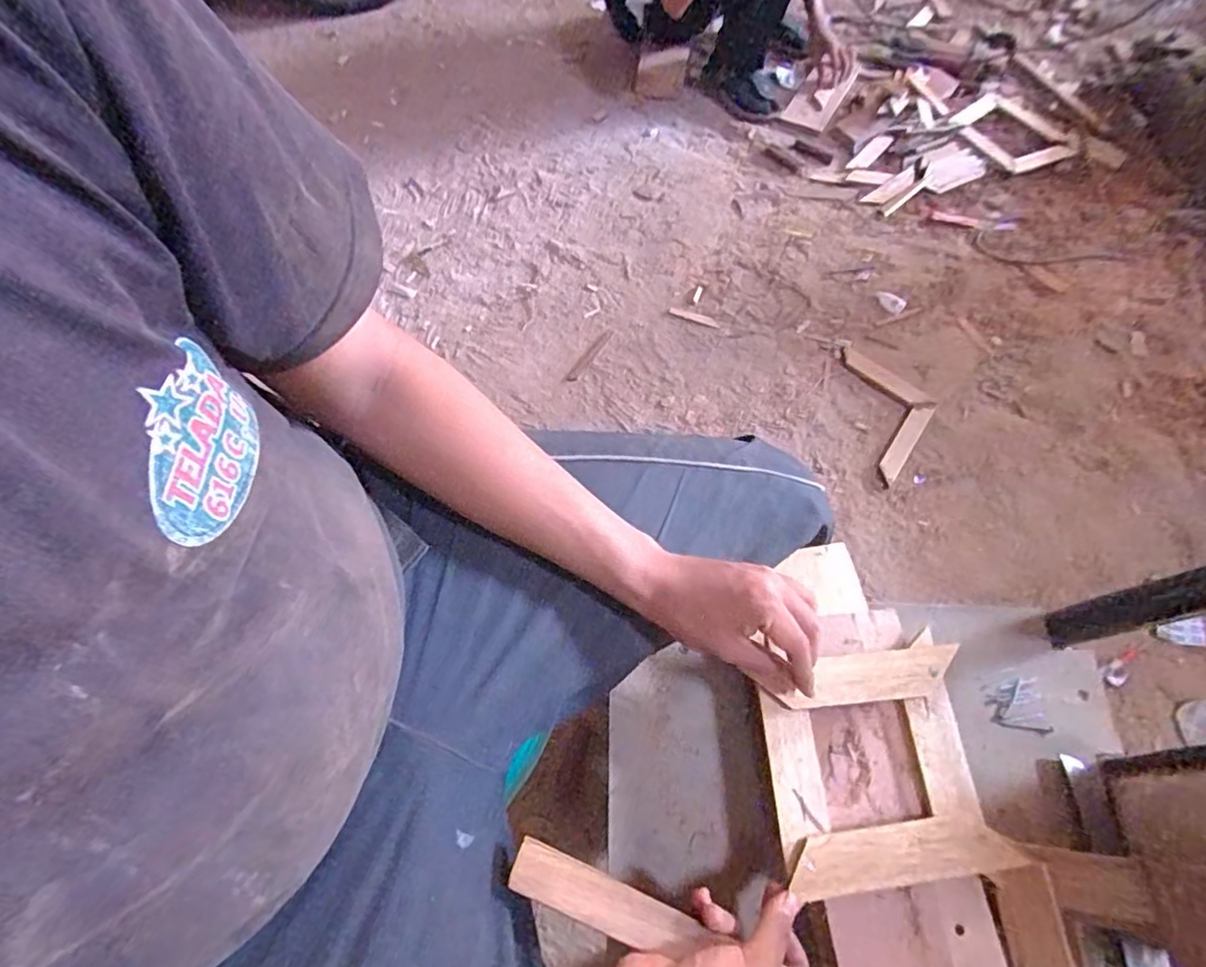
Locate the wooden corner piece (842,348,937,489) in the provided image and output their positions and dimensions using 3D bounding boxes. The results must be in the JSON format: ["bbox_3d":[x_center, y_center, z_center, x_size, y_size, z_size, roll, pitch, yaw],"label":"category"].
[{"bbox_3d":[0.528,-0.137,1.090,0.120,0.013,0.283,-4,66,-1],"label":"wooden corner piece"}]

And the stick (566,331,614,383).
[{"bbox_3d":[-0.025,-0.252,1.206,0.020,0.009,0.141,31,70,15],"label":"stick"}]

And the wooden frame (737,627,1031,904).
[{"bbox_3d":[0.197,0.203,0.442,0.151,0.015,0.152,-6,65,-1],"label":"wooden frame"}]

